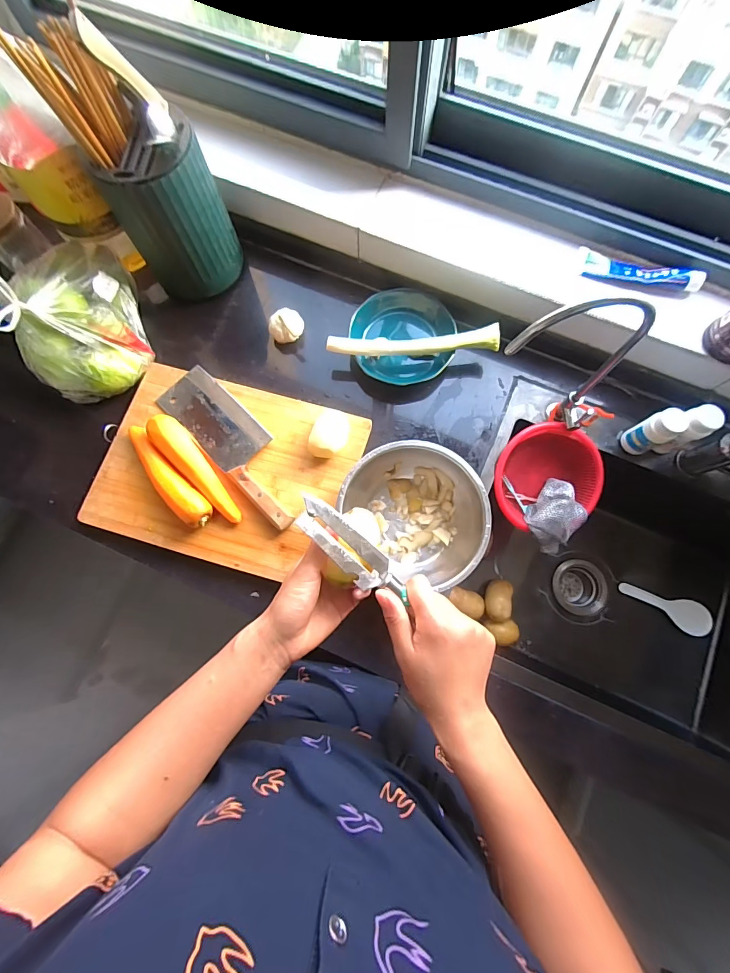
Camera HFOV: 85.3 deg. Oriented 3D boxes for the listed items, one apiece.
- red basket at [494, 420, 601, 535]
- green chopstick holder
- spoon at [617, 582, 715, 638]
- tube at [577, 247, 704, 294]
[{"bbox_3d":[0.285,-0.017,0.635,0.172,0.076,0.148,-12,78,-2],"label":"red basket"},{"bbox_3d":[-0.278,-0.399,0.593,0.122,0.197,0.142,39,80,8],"label":"green chopstick holder"},{"bbox_3d":[0.576,0.230,0.758,0.161,0.018,0.056,24,79,5],"label":"spoon"},{"bbox_3d":[0.399,-0.315,0.575,0.163,0.025,0.041,13,78,3],"label":"tube"}]

